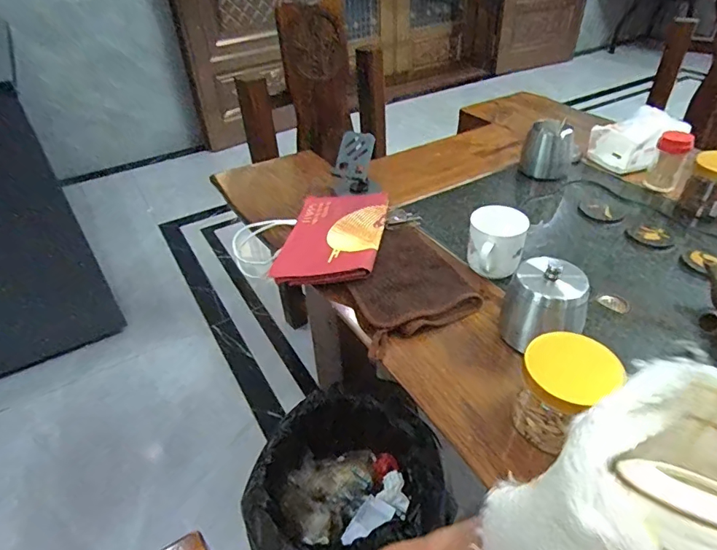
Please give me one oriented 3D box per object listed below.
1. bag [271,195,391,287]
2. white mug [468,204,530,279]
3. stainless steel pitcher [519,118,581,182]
[{"bbox_3d":[-0.034,-0.065,0.708,0.142,0.029,0.216,5,40,10],"label":"bag"},{"bbox_3d":[0.183,-0.038,0.631,0.070,0.076,0.080,8,40,13],"label":"white mug"},{"bbox_3d":[0.354,-0.234,0.867,0.097,0.079,0.084,15,43,21],"label":"stainless steel pitcher"}]

